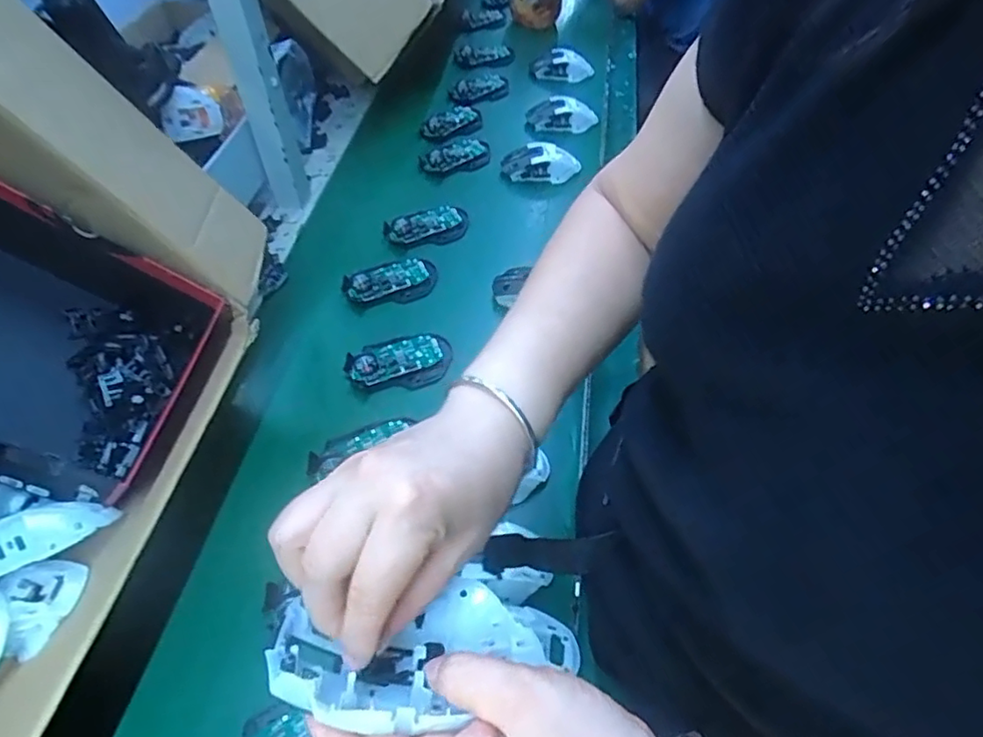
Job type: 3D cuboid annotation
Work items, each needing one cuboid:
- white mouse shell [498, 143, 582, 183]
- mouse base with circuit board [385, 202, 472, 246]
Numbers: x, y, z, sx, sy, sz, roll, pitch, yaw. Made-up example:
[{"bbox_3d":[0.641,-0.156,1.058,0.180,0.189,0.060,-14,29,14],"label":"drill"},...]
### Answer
[{"bbox_3d":[0.073,-0.305,0.890,0.112,0.034,0.061,7,51,7],"label":"white mouse shell"},{"bbox_3d":[-0.088,-0.195,0.812,0.113,0.019,0.061,-15,52,-11],"label":"mouse base with circuit board"}]

